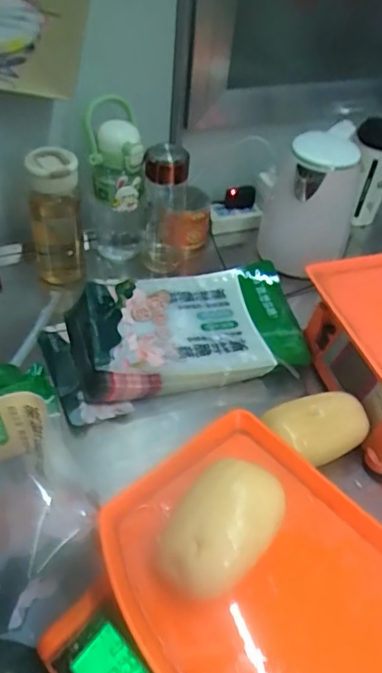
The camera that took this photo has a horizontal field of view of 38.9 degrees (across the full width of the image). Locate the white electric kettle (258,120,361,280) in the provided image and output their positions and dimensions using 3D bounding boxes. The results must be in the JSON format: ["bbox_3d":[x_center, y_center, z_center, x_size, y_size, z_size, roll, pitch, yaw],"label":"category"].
[{"bbox_3d":[0.197,-0.226,0.922,0.154,0.221,0.157,13,46,7],"label":"white electric kettle"}]

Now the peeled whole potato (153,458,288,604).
[{"bbox_3d":[0.023,0.162,0.450,0.078,0.064,0.110,32,51,24],"label":"peeled whole potato"}]

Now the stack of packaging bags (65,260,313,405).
[{"bbox_3d":[-0.007,-0.011,0.791,0.334,0.049,0.218,-9,49,-10],"label":"stack of packaging bags"}]

